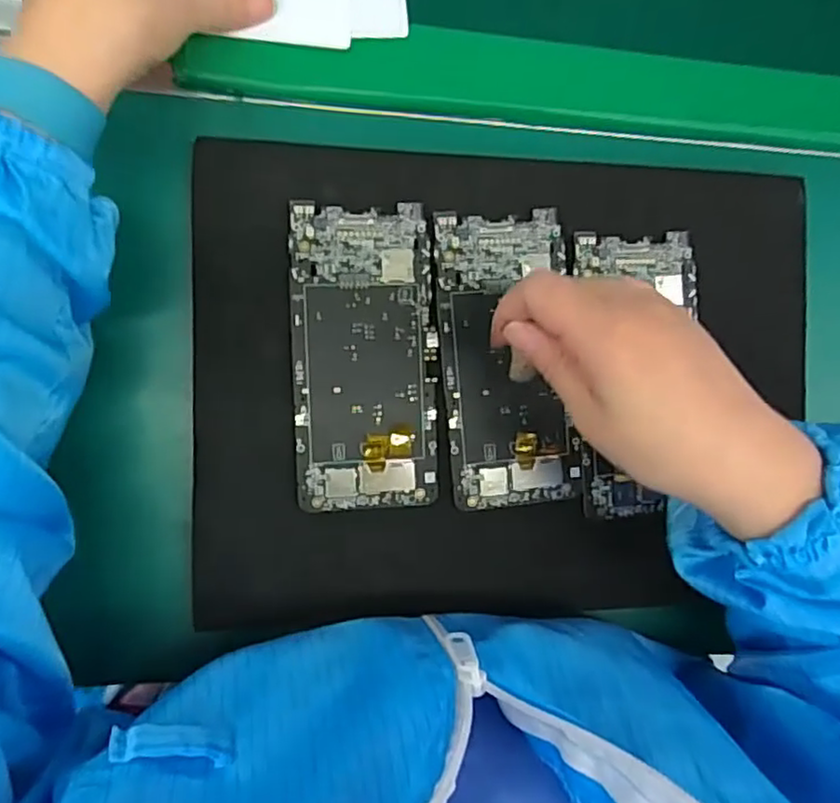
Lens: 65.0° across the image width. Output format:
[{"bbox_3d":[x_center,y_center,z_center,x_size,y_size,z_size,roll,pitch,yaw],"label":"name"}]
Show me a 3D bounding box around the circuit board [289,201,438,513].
[{"bbox_3d":[-0.028,-0.022,0.341,0.073,0.005,0.154,-2,93,-9],"label":"circuit board"}]

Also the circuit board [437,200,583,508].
[{"bbox_3d":[0.047,-0.022,0.355,0.071,0.005,0.155,-6,91,-9],"label":"circuit board"}]

